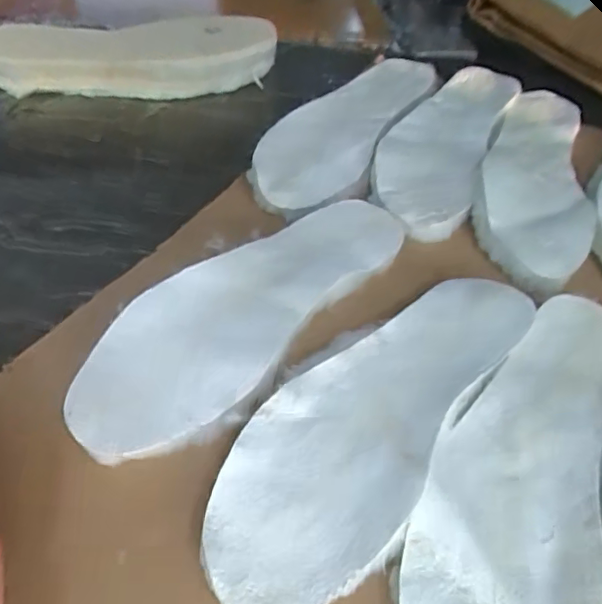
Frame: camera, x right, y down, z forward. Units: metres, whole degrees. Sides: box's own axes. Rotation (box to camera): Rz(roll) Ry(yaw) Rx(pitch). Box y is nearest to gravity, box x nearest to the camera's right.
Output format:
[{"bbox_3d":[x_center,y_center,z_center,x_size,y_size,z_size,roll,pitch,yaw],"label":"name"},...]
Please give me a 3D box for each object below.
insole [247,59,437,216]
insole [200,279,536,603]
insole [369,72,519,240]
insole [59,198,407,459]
[{"bbox_3d":[0.037,-0.160,0.513,0.086,0.007,0.264,23,51,18],"label":"insole"},{"bbox_3d":[0.041,0.053,0.310,0.083,0.013,0.244,29,53,23],"label":"insole"},{"bbox_3d":[0.125,-0.143,0.509,0.084,0.013,0.257,19,49,15],"label":"insole"},{"bbox_3d":[-0.033,-0.002,0.354,0.088,0.012,0.244,30,53,23],"label":"insole"}]

